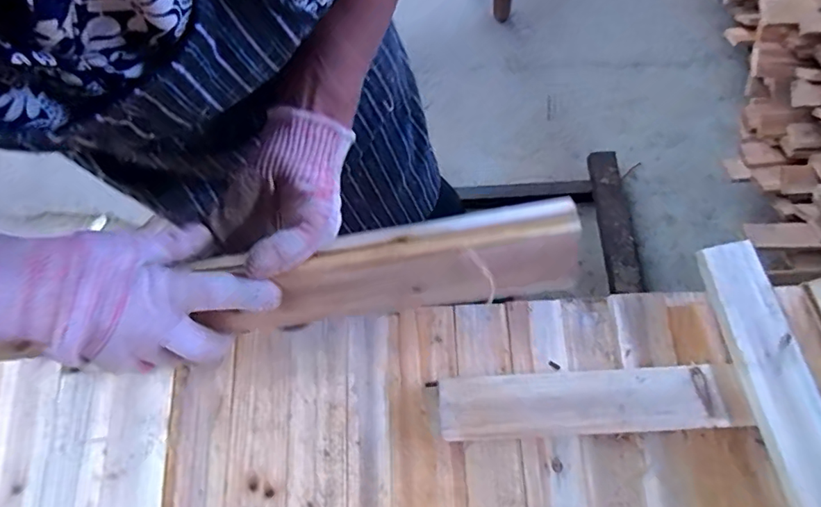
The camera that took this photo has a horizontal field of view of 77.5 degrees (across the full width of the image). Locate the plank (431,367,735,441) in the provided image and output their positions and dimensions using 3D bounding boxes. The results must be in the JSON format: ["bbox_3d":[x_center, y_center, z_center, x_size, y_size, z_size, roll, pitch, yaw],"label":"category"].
[{"bbox_3d":[0.148,0.134,0.458,0.251,0.035,0.055,-2,72,-2],"label":"plank"}]

